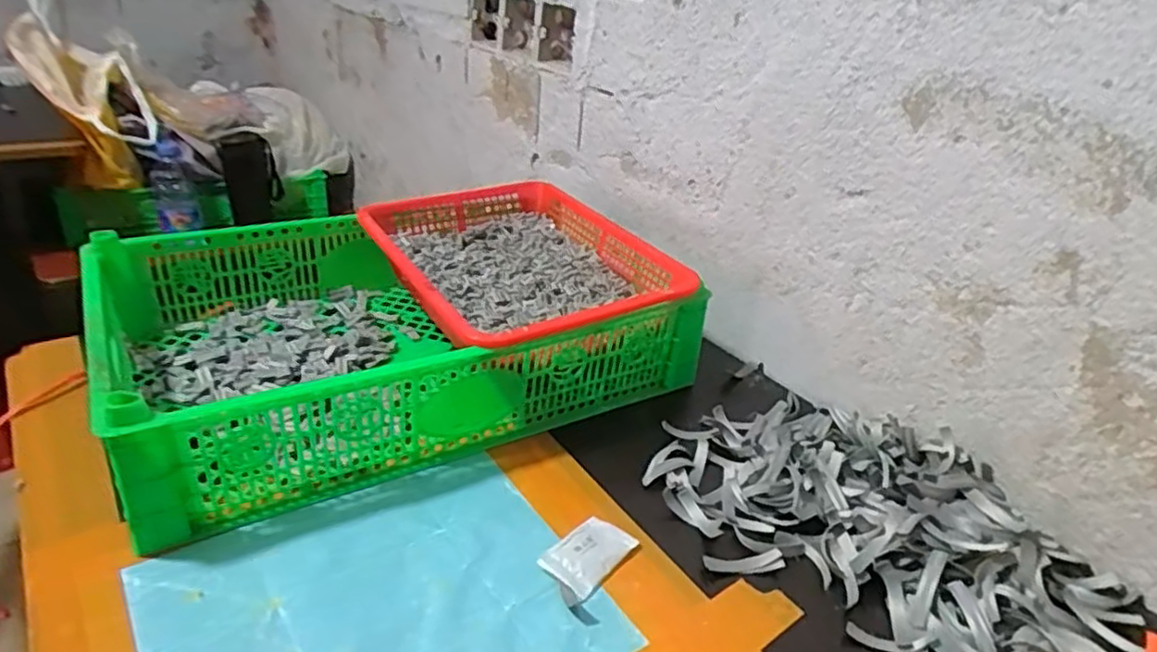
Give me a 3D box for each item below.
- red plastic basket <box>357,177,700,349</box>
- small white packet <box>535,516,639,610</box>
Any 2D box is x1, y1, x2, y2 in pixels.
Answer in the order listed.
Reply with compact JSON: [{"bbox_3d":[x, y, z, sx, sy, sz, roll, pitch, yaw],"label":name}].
[{"bbox_3d":[-0.057,-0.055,0.680,0.248,0.068,0.306,-12,33,-30],"label":"red plastic basket"},{"bbox_3d":[0.005,0.154,0.466,0.040,0.010,0.070,23,33,29],"label":"small white packet"}]

